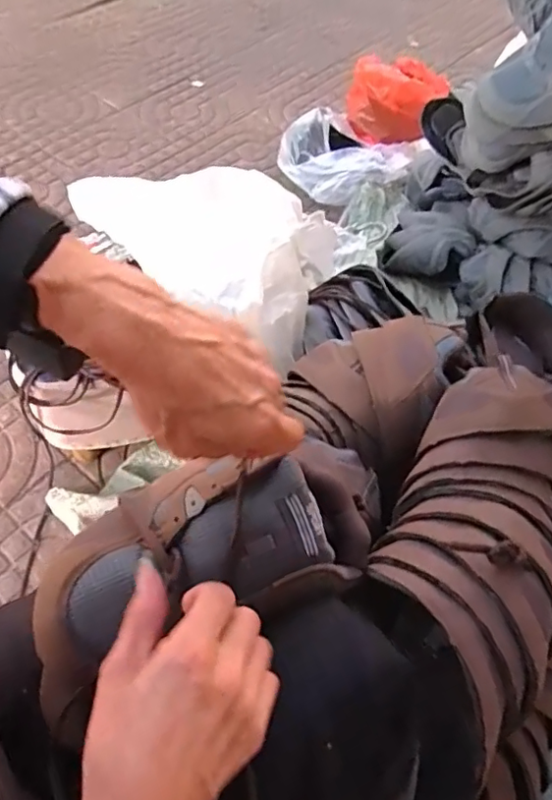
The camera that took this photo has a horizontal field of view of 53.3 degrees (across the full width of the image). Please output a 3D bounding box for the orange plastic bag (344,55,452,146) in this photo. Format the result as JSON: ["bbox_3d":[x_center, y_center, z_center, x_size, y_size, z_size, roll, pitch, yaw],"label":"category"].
[{"bbox_3d":[0.321,-0.764,1.426,0.262,0.156,0.126,5,57,-3],"label":"orange plastic bag"}]

